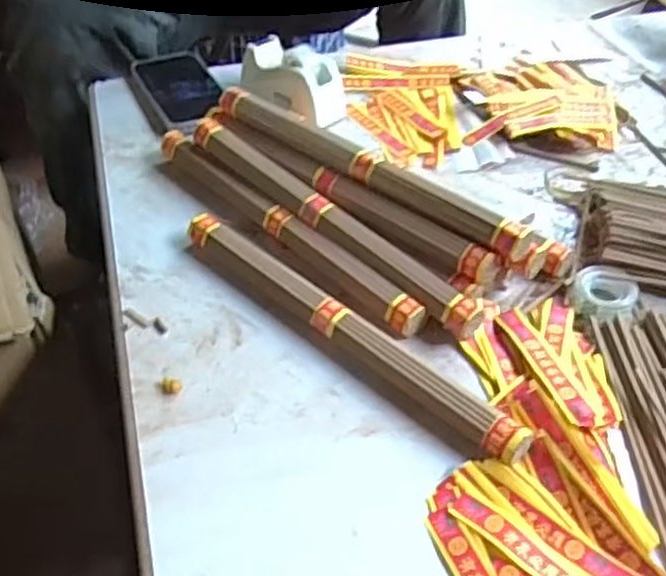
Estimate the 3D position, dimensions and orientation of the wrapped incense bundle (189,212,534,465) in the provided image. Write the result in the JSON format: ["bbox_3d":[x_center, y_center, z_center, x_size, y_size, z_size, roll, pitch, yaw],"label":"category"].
[{"bbox_3d":[0.006,0.024,0.544,0.312,0.022,0.033,34,53,30],"label":"wrapped incense bundle"}]

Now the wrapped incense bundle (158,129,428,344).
[{"bbox_3d":[-0.047,-0.057,0.625,0.023,0.022,0.317,-32,52,-30],"label":"wrapped incense bundle"}]

